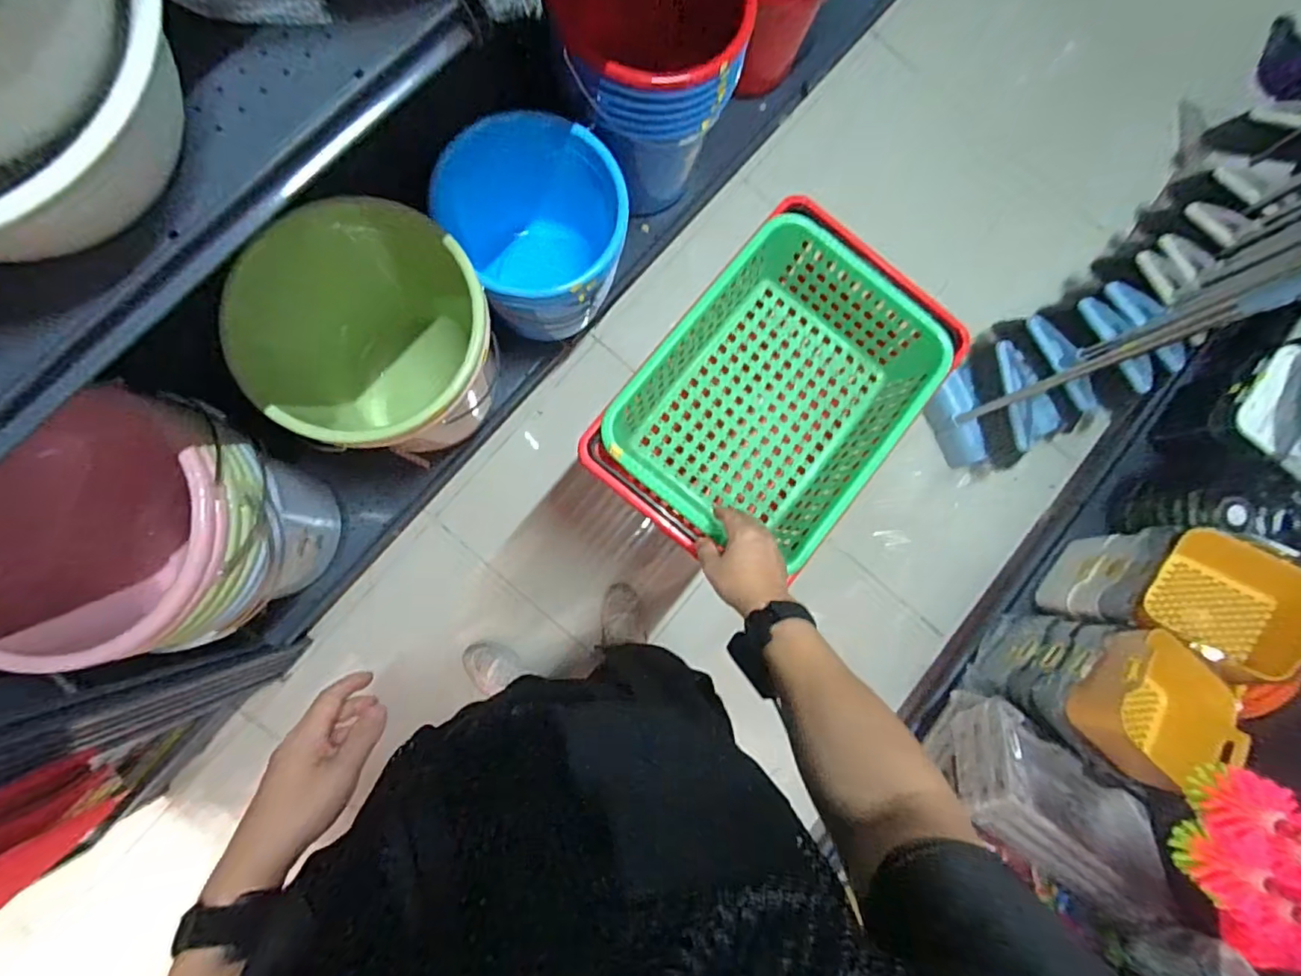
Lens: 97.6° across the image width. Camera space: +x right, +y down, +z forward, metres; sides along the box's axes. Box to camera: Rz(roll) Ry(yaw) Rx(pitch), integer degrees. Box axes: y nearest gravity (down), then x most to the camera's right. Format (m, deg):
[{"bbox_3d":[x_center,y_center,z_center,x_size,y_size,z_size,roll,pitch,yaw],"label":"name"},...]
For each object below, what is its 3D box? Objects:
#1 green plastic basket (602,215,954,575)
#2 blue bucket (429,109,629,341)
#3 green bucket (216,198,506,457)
[{"bbox_3d":[0.172,-0.125,0.792,0.309,0.126,0.422,39,84,0],"label":"green plastic basket"},{"bbox_3d":[-0.194,-0.477,1.081,0.303,0.294,0.285,0,85,-4],"label":"blue bucket"},{"bbox_3d":[-0.444,-0.244,1.028,0.334,0.377,0.392,33,84,-1],"label":"green bucket"}]

